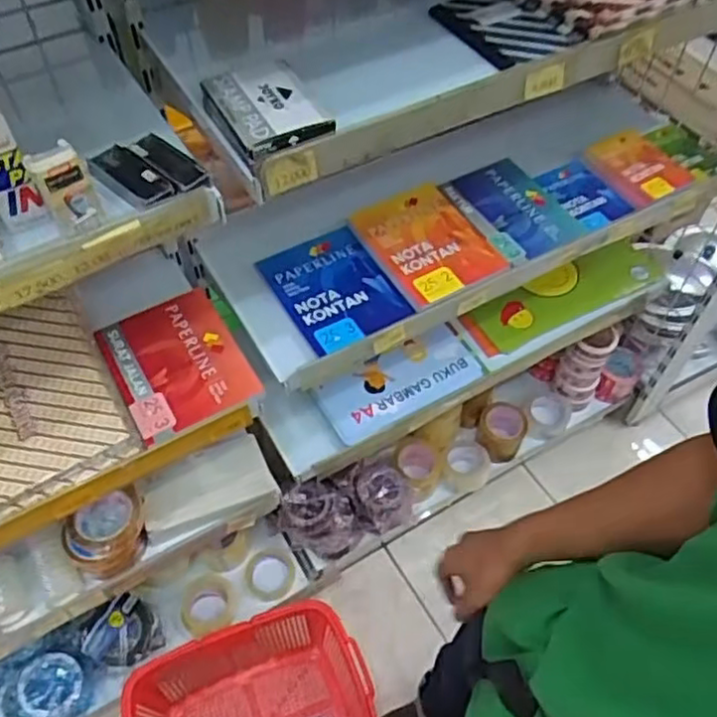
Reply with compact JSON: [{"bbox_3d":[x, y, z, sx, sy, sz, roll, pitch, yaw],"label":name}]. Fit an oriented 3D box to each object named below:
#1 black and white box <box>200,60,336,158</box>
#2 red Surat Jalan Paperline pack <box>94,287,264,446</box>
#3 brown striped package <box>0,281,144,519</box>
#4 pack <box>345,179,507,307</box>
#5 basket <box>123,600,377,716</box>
[{"bbox_3d":[-0.088,-0.243,0.654,0.095,0.018,0.123,-24,58,-17],"label":"black and white box"},{"bbox_3d":[-0.238,0.005,0.902,0.154,0.024,0.201,-25,58,-17],"label":"red Surat Jalan Paperline pack"},{"bbox_3d":[-0.420,0.046,0.843,0.210,0.027,0.278,-25,58,-18],"label":"brown striped package"},{"bbox_3d":[0.103,-0.179,1.019,0.153,0.033,0.203,-26,59,-18],"label":"pack"},{"bbox_3d":[-0.187,0.636,1.206,0.399,0.207,0.301,-17,56,-13],"label":"basket"}]

